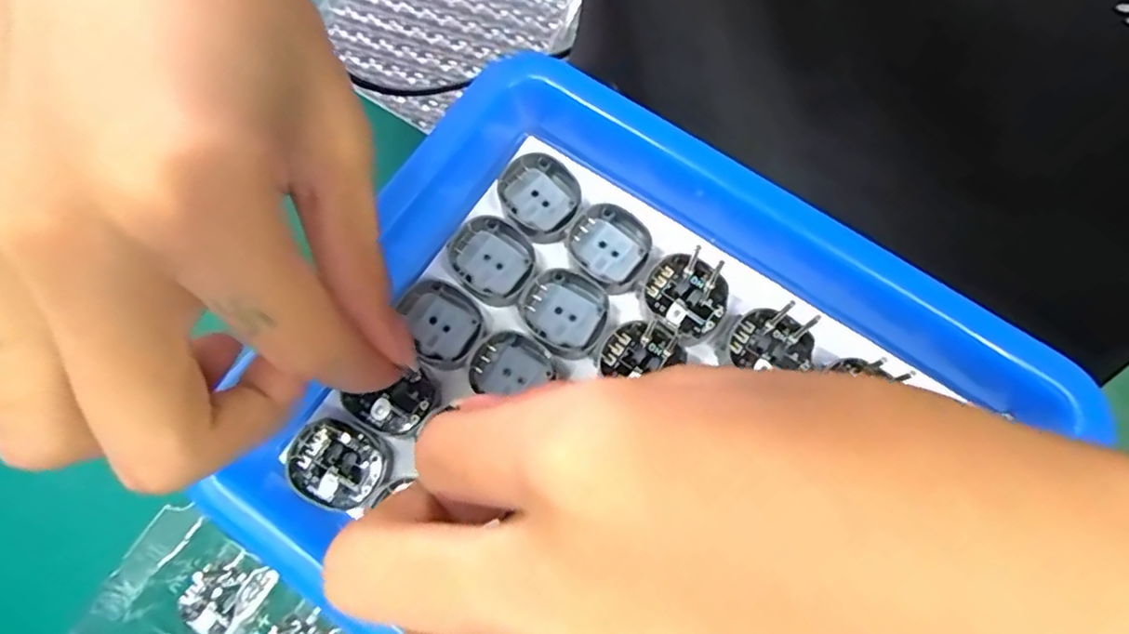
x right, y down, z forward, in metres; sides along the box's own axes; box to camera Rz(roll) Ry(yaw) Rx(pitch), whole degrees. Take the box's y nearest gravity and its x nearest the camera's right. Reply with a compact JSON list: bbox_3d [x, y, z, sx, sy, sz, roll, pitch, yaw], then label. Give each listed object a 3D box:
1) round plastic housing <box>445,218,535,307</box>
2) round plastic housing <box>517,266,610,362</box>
[{"bbox_3d":[-0.025,-0.020,0.215,0.030,0.004,0.026,40,78,11],"label":"round plastic housing"},{"bbox_3d":[0.000,-0.001,0.213,0.029,0.005,0.026,43,79,11],"label":"round plastic housing"}]

